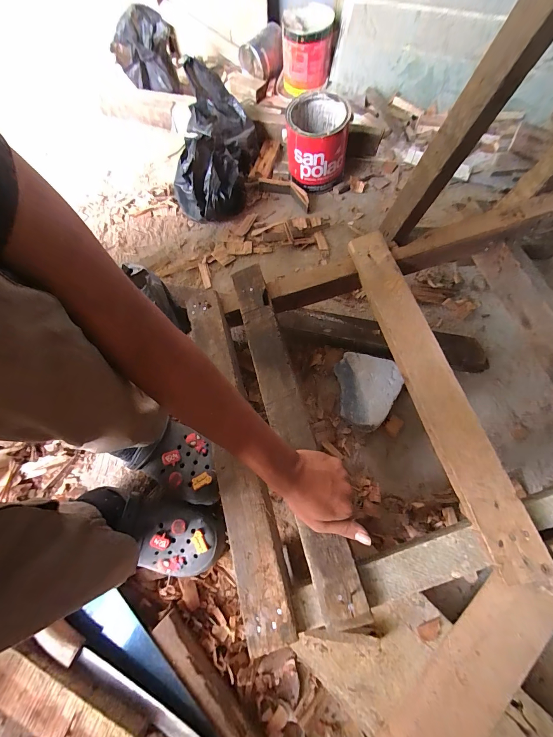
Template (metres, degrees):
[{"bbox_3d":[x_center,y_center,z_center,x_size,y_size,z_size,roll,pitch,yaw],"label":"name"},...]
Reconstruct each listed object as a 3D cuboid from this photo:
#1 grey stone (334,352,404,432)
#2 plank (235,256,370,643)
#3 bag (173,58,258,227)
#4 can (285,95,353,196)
[{"bbox_3d":[0.179,0.044,0.575,0.109,0.070,0.146,-4,68,-1],"label":"grey stone"},{"bbox_3d":[0.013,0.066,0.454,0.059,0.024,0.542,-14,68,-5],"label":"plank"},{"bbox_3d":[-0.158,-0.544,0.756,0.171,0.178,0.332,8,68,4],"label":"bag"},{"bbox_3d":[0.105,-0.587,0.782,0.156,0.164,0.167,8,68,4],"label":"can"}]

